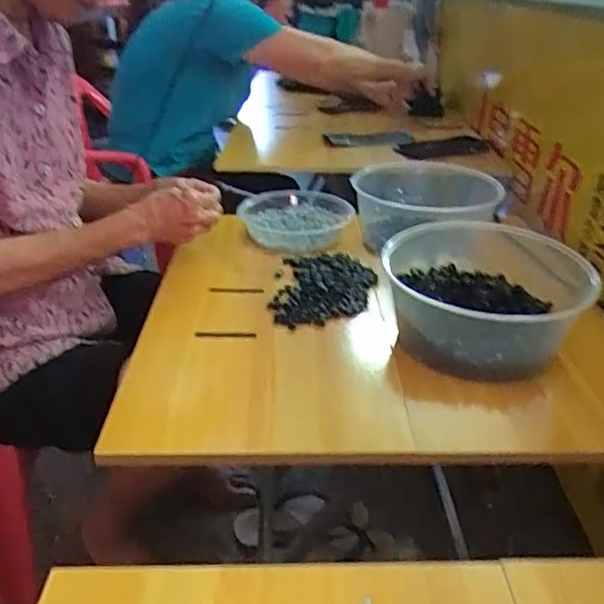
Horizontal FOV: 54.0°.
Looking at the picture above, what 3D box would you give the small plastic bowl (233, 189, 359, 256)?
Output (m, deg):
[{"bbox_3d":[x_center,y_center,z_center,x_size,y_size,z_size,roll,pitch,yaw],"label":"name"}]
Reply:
[{"bbox_3d":[-0.014,-0.141,1.018,0.194,0.047,0.202,-1,26,0],"label":"small plastic bowl"}]

